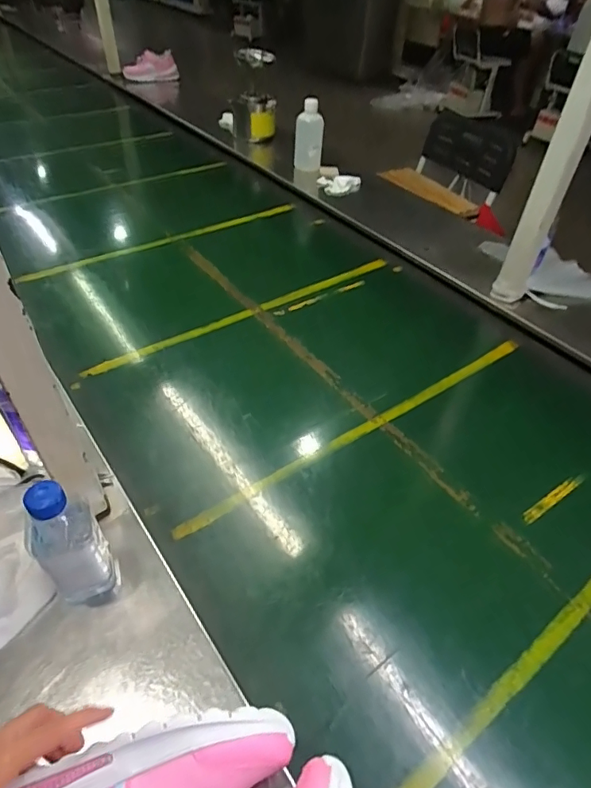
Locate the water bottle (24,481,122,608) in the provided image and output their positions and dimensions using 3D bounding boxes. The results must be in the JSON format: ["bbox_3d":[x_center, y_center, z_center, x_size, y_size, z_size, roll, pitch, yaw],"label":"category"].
[{"bbox_3d":[-0.227,0.148,0.480,0.061,0.165,0.067,-9,48,-11],"label":"water bottle"}]

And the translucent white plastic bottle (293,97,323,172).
[{"bbox_3d":[0.037,-0.693,1.310,0.078,0.179,0.076,2,47,-1],"label":"translucent white plastic bottle"}]

